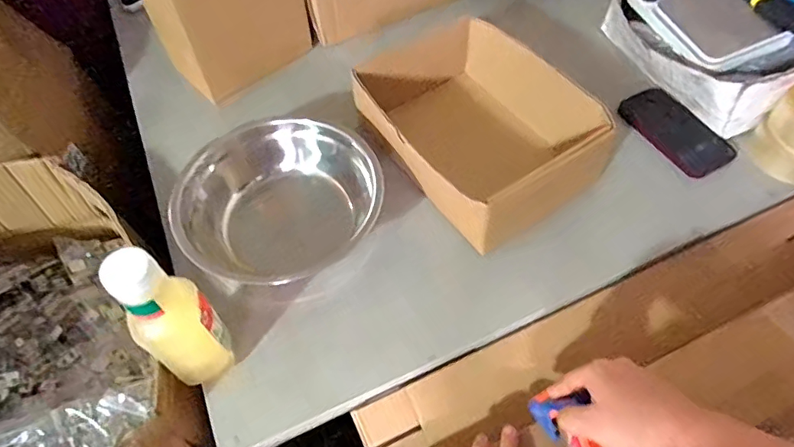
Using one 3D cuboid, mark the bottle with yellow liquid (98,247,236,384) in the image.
[{"bbox_3d":[-0.207,0.097,0.482,0.067,0.210,0.051,-29,59,-17],"label":"bottle with yellow liquid"}]

